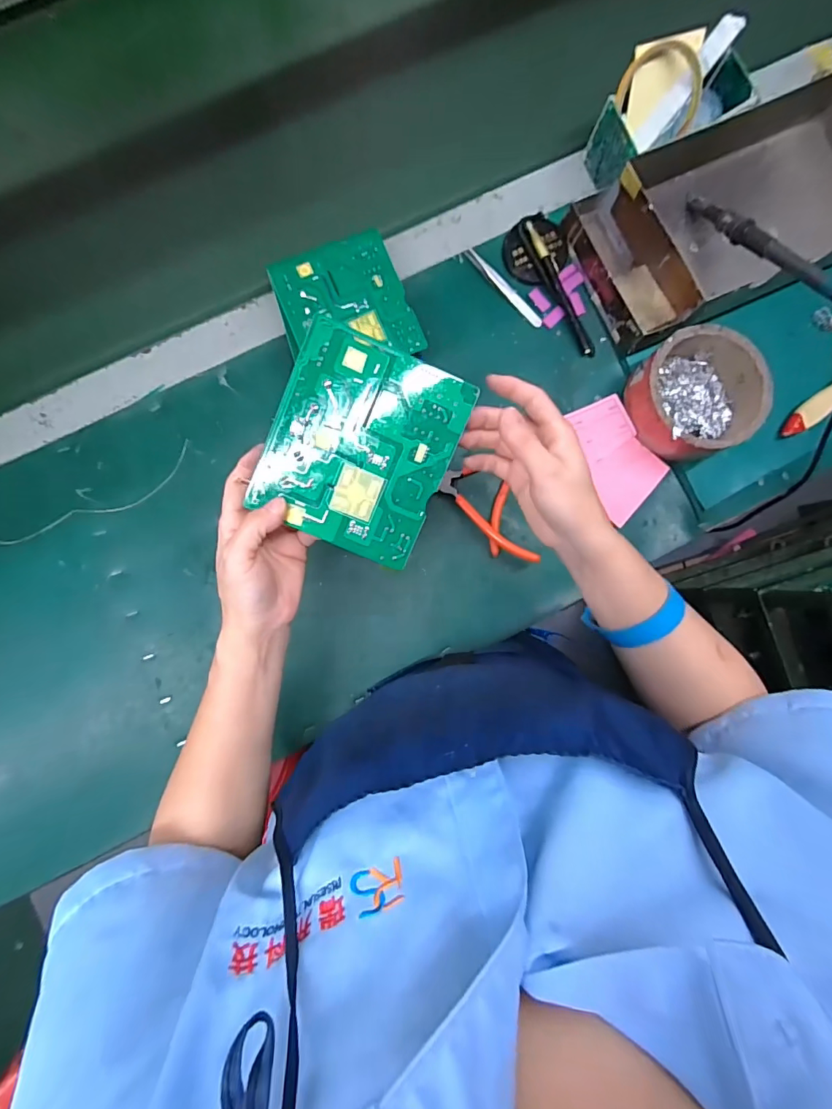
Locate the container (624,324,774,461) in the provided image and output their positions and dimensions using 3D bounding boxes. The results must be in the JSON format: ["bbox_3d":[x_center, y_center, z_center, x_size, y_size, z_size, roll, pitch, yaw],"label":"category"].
[{"bbox_3d":[0.285,-0.162,0.469,0.116,0.052,0.117,0,87,-2],"label":"container"}]

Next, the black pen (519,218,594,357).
[{"bbox_3d":[0.152,-0.286,0.490,0.016,0.016,0.158,-27,88,-3],"label":"black pen"}]

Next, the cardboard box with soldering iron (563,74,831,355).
[{"bbox_3d":[0.336,-0.356,0.477,0.328,0.065,0.173,-24,88,-3],"label":"cardboard box with soldering iron"}]

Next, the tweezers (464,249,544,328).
[{"bbox_3d":[0.095,-0.289,0.497,0.112,0.006,0.011,45,86,1],"label":"tweezers"}]

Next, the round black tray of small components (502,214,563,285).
[{"bbox_3d":[0.127,-0.329,0.493,0.063,0.012,0.068,0,87,-2],"label":"round black tray of small components"}]

